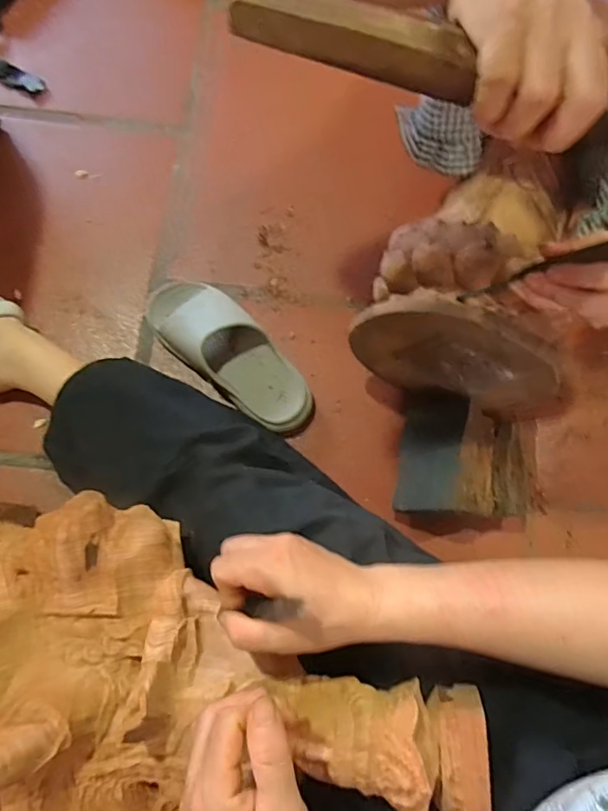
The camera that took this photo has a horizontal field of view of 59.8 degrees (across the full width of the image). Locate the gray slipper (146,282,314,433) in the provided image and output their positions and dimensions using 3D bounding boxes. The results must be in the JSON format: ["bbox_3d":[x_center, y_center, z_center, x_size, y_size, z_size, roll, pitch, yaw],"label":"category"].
[{"bbox_3d":[-0.095,-0.068,0.667,0.254,0.063,0.099,44,77,10],"label":"gray slipper"}]

